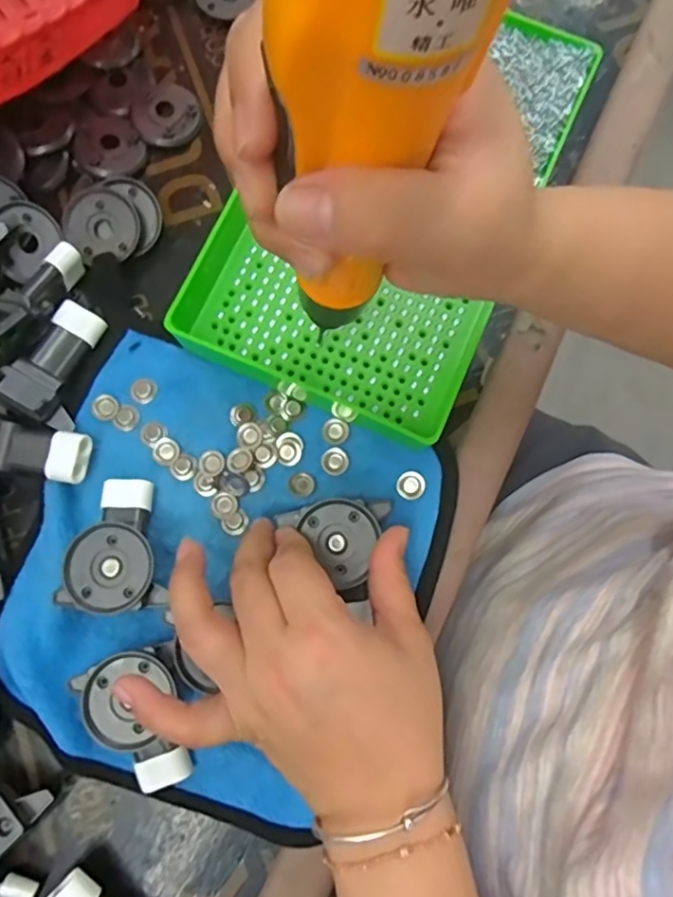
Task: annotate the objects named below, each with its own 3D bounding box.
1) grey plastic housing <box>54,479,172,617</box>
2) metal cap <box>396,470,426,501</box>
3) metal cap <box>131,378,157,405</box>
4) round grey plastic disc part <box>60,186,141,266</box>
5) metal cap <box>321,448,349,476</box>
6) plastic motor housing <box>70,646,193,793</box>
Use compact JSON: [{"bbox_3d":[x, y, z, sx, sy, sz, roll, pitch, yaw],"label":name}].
[{"bbox_3d":[-0.111,0.048,0.300,0.046,0.024,0.065,-3,80,-1],"label":"grey plastic housing"},{"bbox_3d":[0.039,0.019,0.315,0.014,0.004,0.014,0,80,0],"label":"metal cap"},{"bbox_3d":[-0.105,-0.032,0.327,0.014,0.004,0.014,0,80,0],"label":"metal cap"},{"bbox_3d":[-0.130,-0.124,0.333,0.041,0.007,0.038,0,99,-2],"label":"round grey plastic disc part"},{"bbox_3d":[-0.001,0.007,0.318,0.014,0.004,0.014,0,80,0],"label":"metal cap"},{"bbox_3d":[-0.090,0.127,0.282,0.040,0.024,0.065,-30,81,-5],"label":"plastic motor housing"}]

